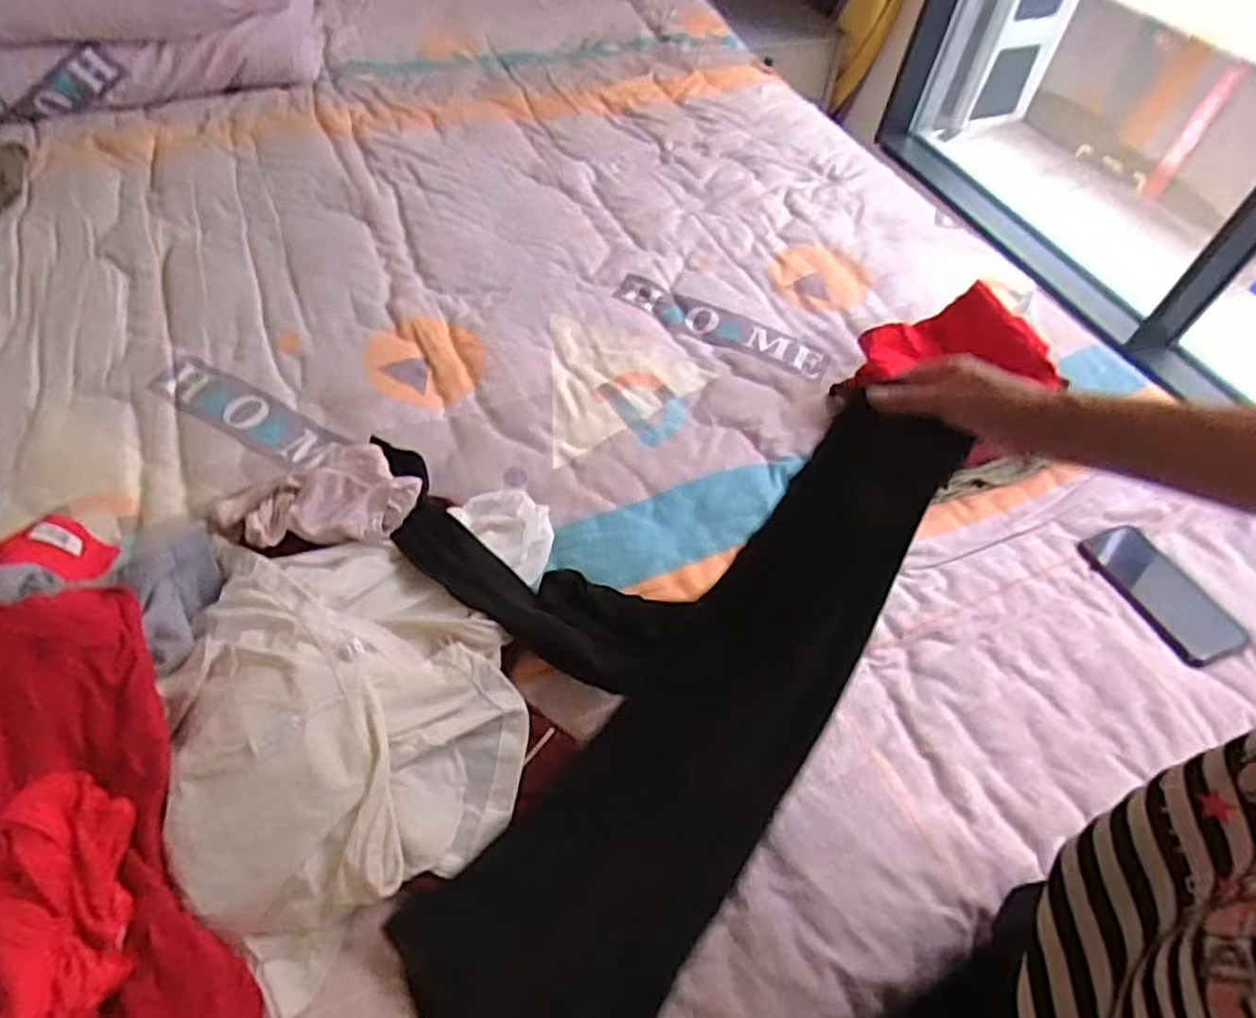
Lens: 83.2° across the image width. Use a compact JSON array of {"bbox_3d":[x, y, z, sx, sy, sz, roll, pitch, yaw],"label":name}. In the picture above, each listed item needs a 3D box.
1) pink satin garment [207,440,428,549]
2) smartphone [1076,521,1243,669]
[{"bbox_3d":[-0.306,-0.014,0.691,0.212,0.051,0.127,-4,51,15],"label":"pink satin garment"},{"bbox_3d":[0.567,0.086,0.753,0.090,0.013,0.160,-17,56,-17],"label":"smartphone"}]

